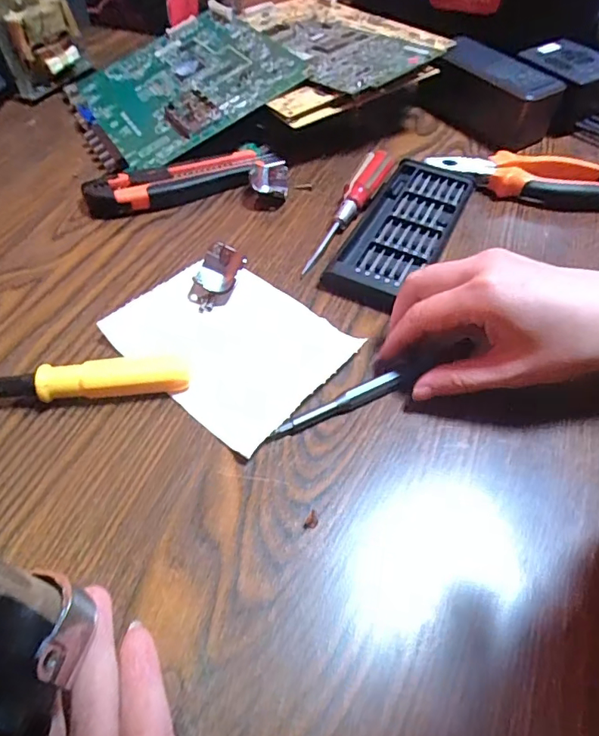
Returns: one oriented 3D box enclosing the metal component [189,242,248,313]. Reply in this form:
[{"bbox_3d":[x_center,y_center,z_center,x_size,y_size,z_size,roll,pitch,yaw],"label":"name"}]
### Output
[{"bbox_3d":[-0.055,-0.060,0.333,0.028,0.021,0.044,17,54,11],"label":"metal component"}]

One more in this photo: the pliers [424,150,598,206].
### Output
[{"bbox_3d":[0.189,-0.160,0.422,0.155,0.021,0.048,7,52,4],"label":"pliers"}]

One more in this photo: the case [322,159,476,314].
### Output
[{"bbox_3d":[0.075,-0.105,0.377,0.069,0.016,0.160,23,55,16],"label":"case"}]

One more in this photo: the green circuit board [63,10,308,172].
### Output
[{"bbox_3d":[-0.117,-0.271,0.464,0.194,0.013,0.202,-30,59,-3],"label":"green circuit board"}]

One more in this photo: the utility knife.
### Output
[{"bbox_3d":[-0.098,-0.149,0.399,0.138,0.022,0.036,-20,55,-16],"label":"utility knife"}]

